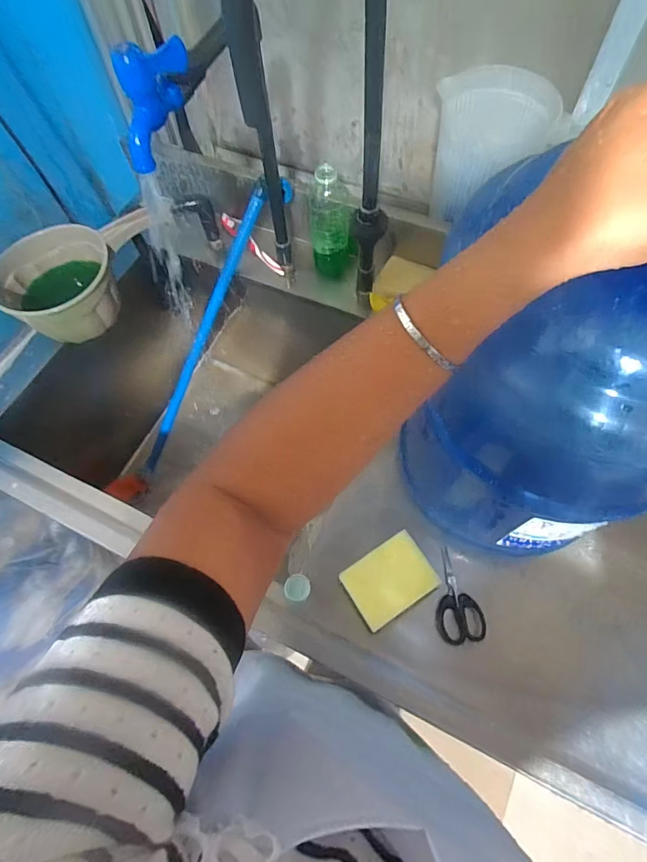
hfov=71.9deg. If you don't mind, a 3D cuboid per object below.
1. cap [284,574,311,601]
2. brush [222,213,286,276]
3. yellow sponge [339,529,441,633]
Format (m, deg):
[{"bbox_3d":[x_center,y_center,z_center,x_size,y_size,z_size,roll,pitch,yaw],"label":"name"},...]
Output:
[{"bbox_3d":[-0.032,0.193,0.551,0.030,0.010,0.030,-1,64,2],"label":"cap"},{"bbox_3d":[-0.130,-0.341,0.811,0.024,0.023,0.188,-36,68,-14],"label":"brush"},{"bbox_3d":[0.080,0.183,0.544,0.101,0.034,0.075,-31,67,-12],"label":"yellow sponge"}]

